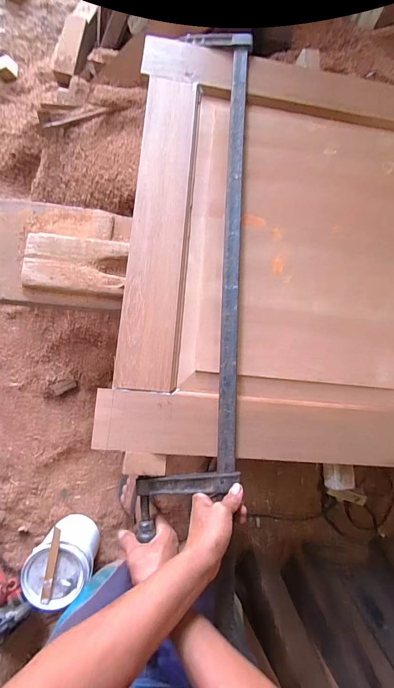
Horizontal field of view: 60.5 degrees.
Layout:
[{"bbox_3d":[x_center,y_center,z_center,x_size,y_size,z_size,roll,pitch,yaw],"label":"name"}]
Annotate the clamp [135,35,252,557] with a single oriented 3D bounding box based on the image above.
[{"bbox_3d":[0.023,-0.167,0.616,0.149,0.035,0.953,7,79,-8],"label":"clamp"}]

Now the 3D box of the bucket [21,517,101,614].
[{"bbox_3d":[-0.421,0.673,1.064,0.170,0.220,0.209,40,80,-2],"label":"bucket"}]

